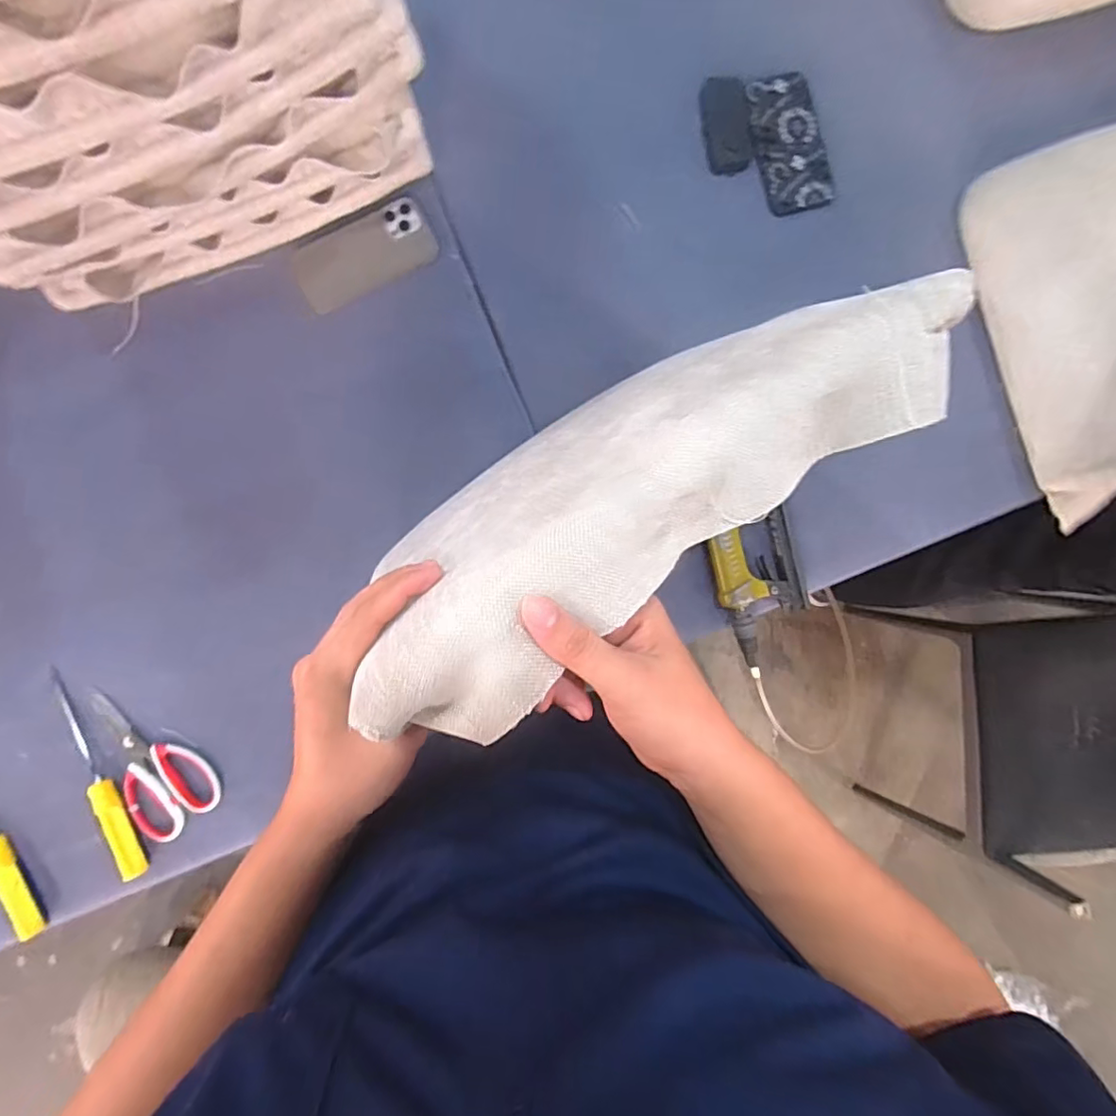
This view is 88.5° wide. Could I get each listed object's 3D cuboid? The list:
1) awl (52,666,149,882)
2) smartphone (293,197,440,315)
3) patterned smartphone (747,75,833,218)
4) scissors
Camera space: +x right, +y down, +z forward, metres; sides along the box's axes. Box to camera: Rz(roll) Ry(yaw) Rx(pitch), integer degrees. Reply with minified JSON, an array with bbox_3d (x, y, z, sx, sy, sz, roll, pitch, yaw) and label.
[{"bbox_3d":[-0.521,0.244,0.643,0.026,0.019,0.248,-23,91,-3],"label":"awl"},{"bbox_3d":[-0.230,-0.363,0.684,0.166,0.009,0.079,-30,95,-4],"label":"smartphone"},{"bbox_3d":[0.283,-0.510,0.706,0.085,0.015,0.161,-10,91,-3],"label":"patterned smartphone"},{"bbox_3d":[-0.467,0.228,0.654,0.098,0.008,0.183,-30,92,-3],"label":"scissors"}]

